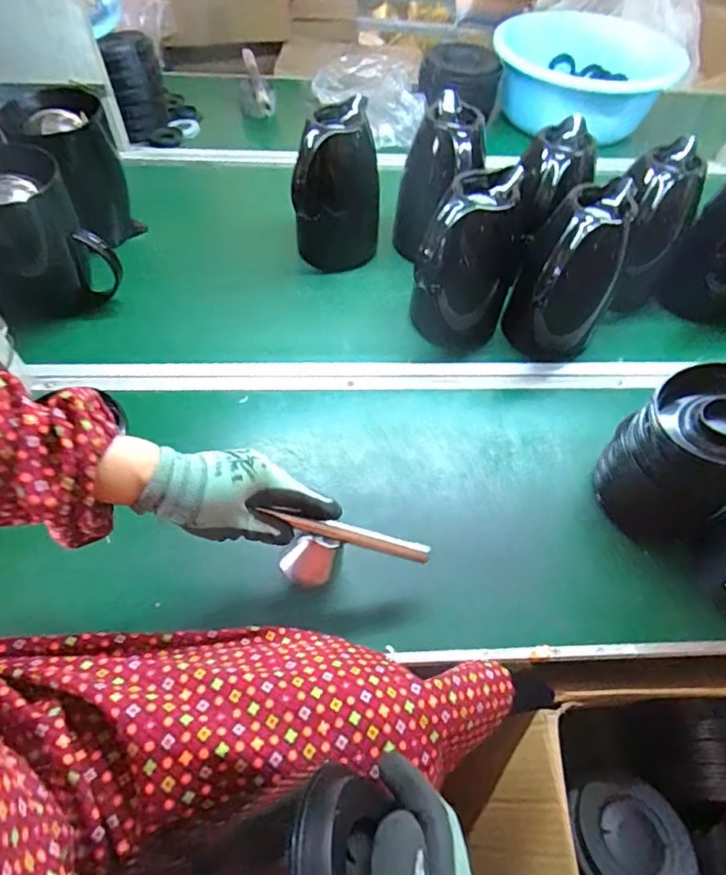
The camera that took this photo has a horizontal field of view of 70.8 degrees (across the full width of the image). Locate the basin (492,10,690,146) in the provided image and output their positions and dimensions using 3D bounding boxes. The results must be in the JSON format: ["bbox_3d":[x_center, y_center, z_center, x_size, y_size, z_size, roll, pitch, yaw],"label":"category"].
[{"bbox_3d":[0.453,-0.777,1.084,0.336,0.132,0.339,2,55,-2],"label":"basin"}]

